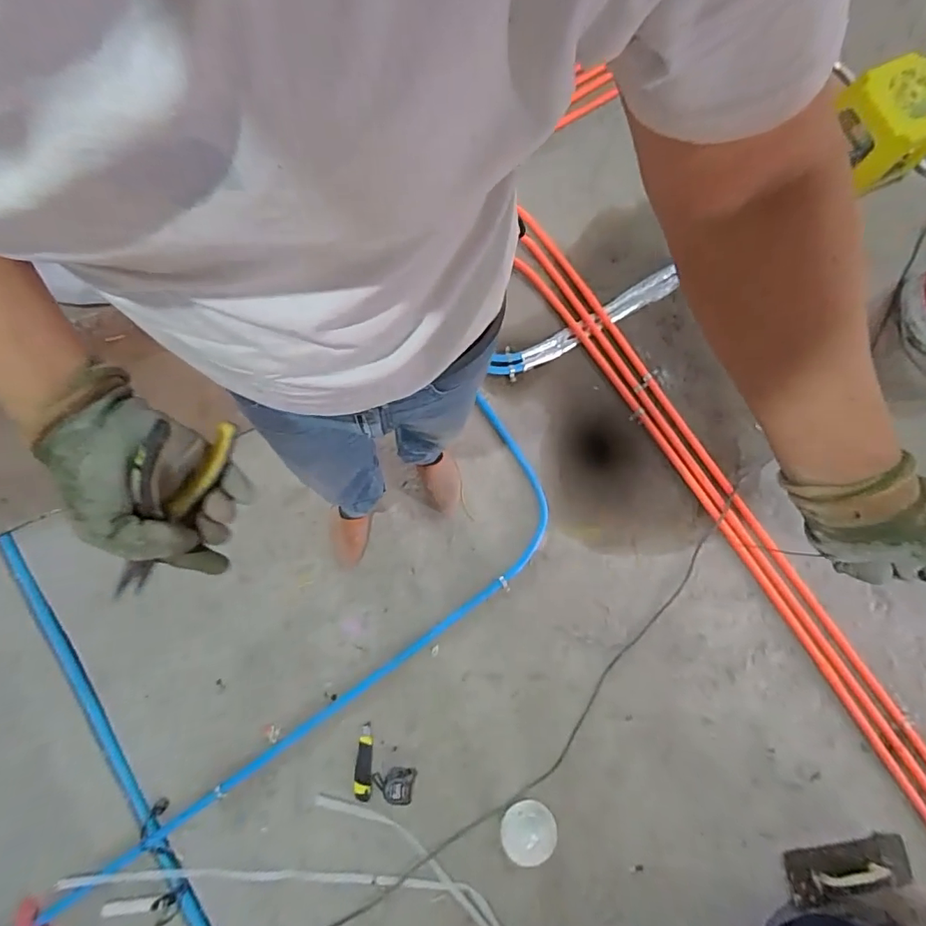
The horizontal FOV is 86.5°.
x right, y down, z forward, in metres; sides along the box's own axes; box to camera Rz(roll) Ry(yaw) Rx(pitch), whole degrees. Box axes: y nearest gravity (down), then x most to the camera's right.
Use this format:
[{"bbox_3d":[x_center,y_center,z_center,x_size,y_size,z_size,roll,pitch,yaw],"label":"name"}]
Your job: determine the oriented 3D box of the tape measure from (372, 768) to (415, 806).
[{"bbox_3d":[-0.162,0.744,1.138,0.094,0.029,0.079,13,79,1],"label":"tape measure"}]

